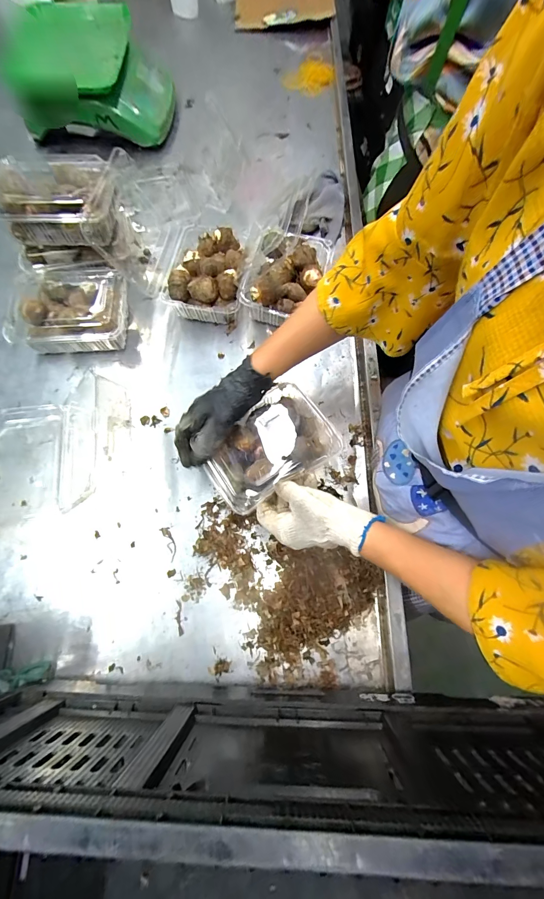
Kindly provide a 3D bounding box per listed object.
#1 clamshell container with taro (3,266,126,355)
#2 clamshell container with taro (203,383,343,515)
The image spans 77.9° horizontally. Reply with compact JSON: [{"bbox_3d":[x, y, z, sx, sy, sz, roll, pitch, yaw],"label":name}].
[{"bbox_3d":[-0.326,-0.222,0.548,0.187,0.074,0.140,-4,69,-2],"label":"clamshell container with taro"},{"bbox_3d":[-0.006,-0.007,0.454,0.170,0.046,0.123,-31,71,-12],"label":"clamshell container with taro"}]

